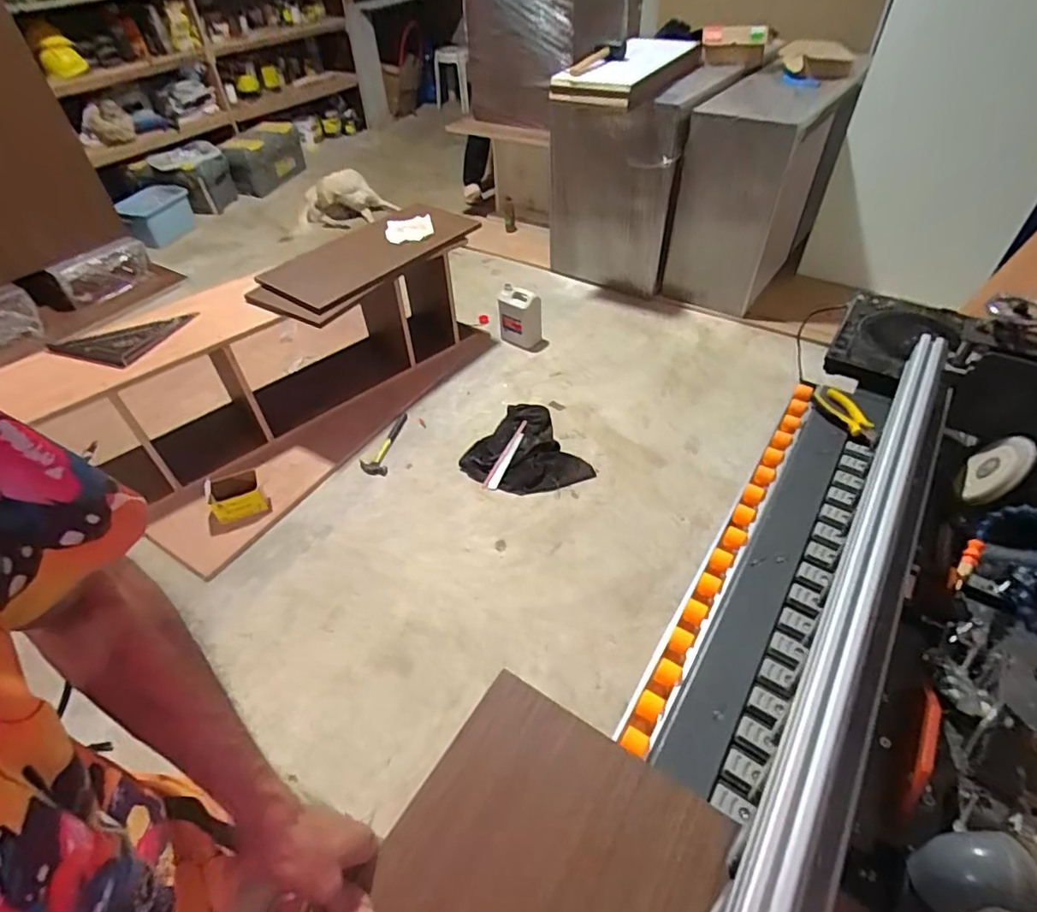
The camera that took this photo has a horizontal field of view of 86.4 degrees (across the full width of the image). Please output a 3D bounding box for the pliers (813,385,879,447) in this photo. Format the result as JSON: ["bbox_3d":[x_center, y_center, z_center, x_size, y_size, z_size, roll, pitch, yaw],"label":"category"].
[{"bbox_3d":[0.535,-0.067,0.893,0.047,0.013,0.140,-13,47,-10],"label":"pliers"}]

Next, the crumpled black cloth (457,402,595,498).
[{"bbox_3d":[-0.002,-0.004,1.885,0.370,0.054,0.393,-20,48,-16],"label":"crumpled black cloth"}]

